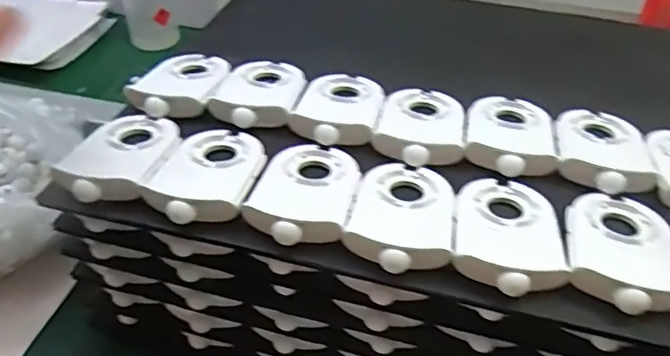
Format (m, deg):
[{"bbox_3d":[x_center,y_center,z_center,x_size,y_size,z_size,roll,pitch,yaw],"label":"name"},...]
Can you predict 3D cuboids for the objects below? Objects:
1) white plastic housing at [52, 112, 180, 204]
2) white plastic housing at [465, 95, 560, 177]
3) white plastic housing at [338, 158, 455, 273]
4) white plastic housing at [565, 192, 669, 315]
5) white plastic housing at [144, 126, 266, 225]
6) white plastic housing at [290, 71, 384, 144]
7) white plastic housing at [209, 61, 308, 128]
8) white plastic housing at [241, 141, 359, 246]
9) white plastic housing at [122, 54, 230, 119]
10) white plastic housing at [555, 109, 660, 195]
[{"bbox_3d":[-0.135,-0.013,0.367,0.060,0.020,0.087,6,34,3],"label":"white plastic housing"},{"bbox_3d":[0.118,-0.033,0.387,0.056,0.019,0.084,10,41,8],"label":"white plastic housing"},{"bbox_3d":[0.039,0.018,0.332,0.057,0.019,0.087,11,41,8],"label":"white plastic housing"},{"bbox_3d":[0.157,0.036,0.316,0.056,0.020,0.087,13,42,11],"label":"white plastic housing"},{"bbox_3d":[-0.076,-0.007,0.355,0.056,0.022,0.090,6,41,3],"label":"white plastic housing"},{"bbox_3d":[0.004,-0.053,0.407,0.056,0.020,0.086,9,41,7],"label":"white plastic housing"},{"bbox_3d":[-0.054,-0.065,0.416,0.058,0.019,0.083,7,41,5],"label":"white plastic housing"},{"bbox_3d":[-0.017,0.004,0.344,0.058,0.022,0.088,10,41,8],"label":"white plastic housing"},{"bbox_3d":[-0.113,-0.072,0.428,0.057,0.019,0.086,10,41,8],"label":"white plastic housing"},{"bbox_3d":[0.175,-0.022,0.378,0.055,0.017,0.084,11,41,8],"label":"white plastic housing"}]

